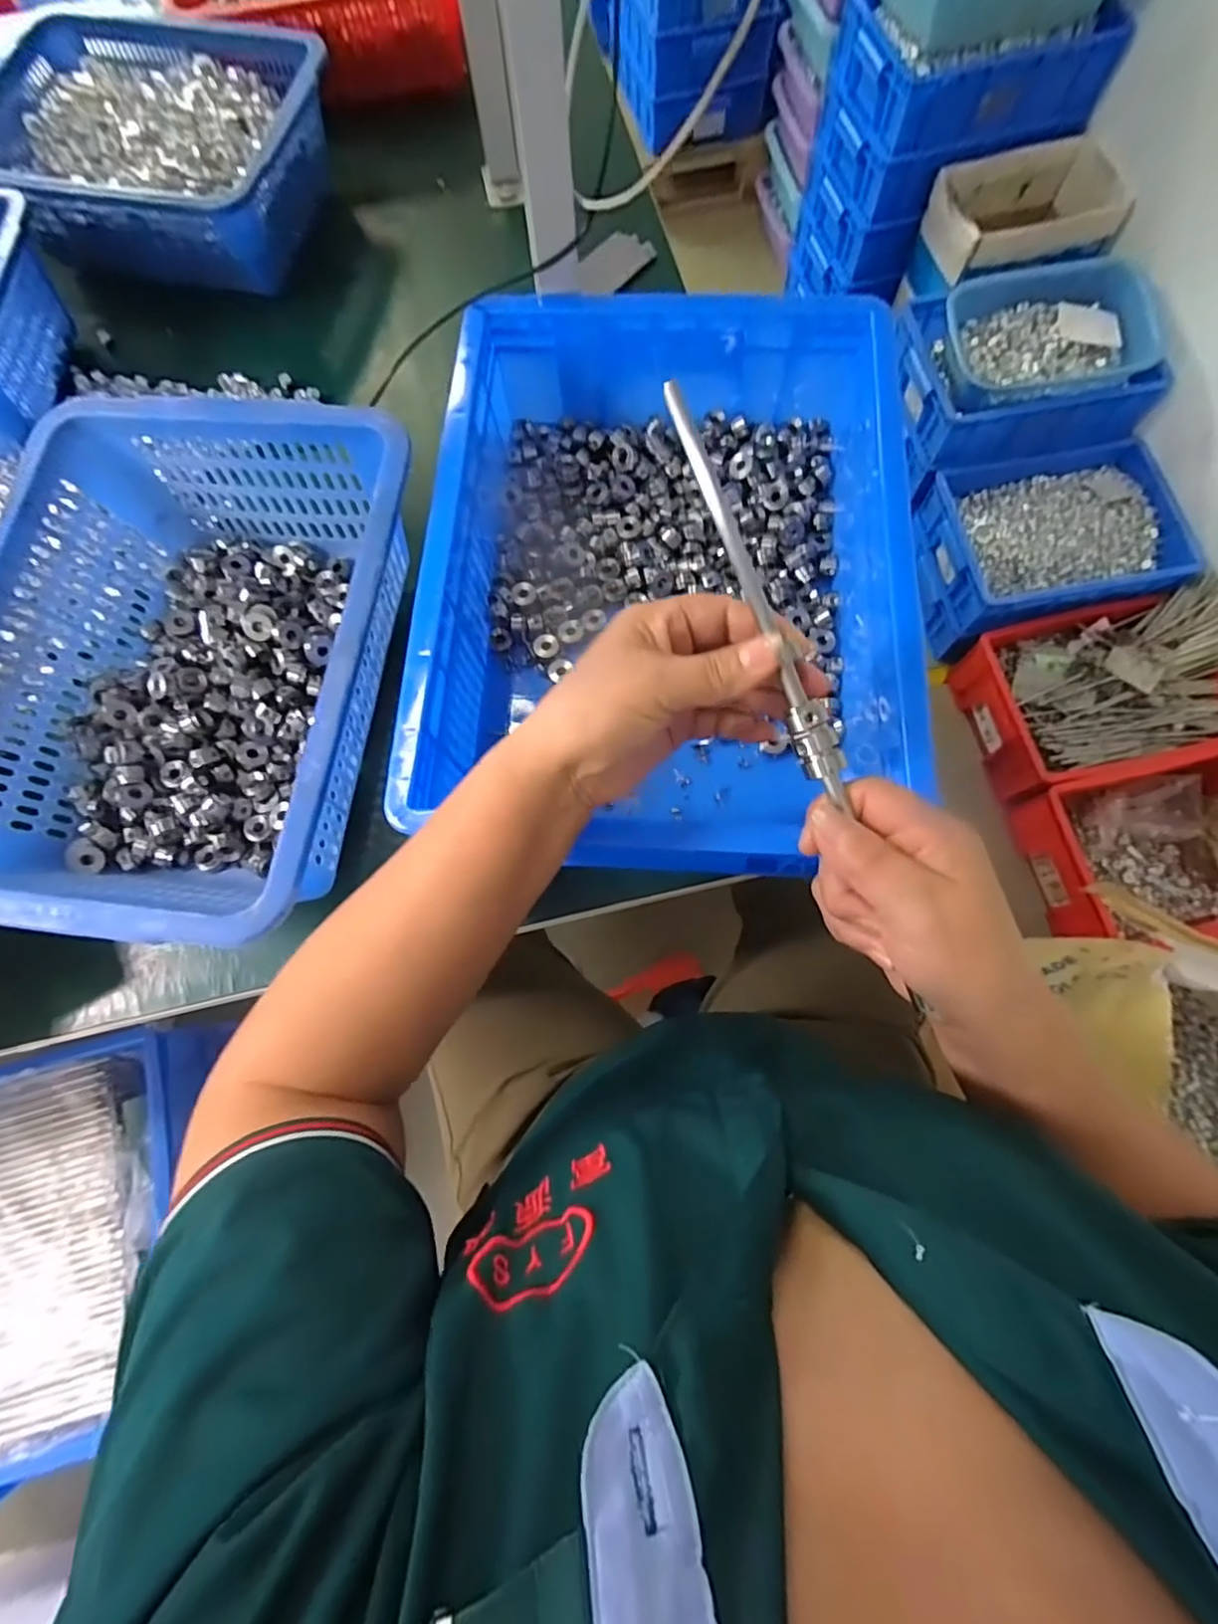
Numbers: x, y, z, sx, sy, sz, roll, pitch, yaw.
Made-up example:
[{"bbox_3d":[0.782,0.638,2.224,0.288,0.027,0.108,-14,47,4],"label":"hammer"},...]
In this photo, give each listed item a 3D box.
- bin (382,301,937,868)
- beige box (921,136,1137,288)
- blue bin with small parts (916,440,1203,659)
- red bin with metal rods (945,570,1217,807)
[{"bbox_3d":[0.037,-0.173,0.436,0.301,0.105,0.393,2,74,2],"label":"bin"},{"bbox_3d":[0.811,-1.172,1.176,0.363,0.095,0.215,-13,74,-2],"label":"beige box"},{"bbox_3d":[0.879,-0.546,1.242,0.469,0.165,0.358,-15,74,-3],"label":"blue bin with small parts"},{"bbox_3d":[0.963,-0.232,1.168,0.493,0.158,0.332,-12,74,-2],"label":"red bin with metal rods"}]

